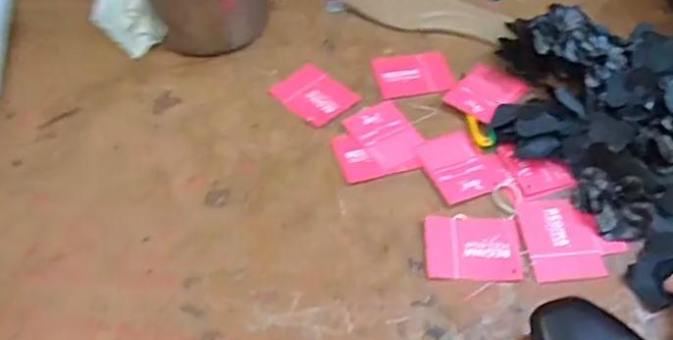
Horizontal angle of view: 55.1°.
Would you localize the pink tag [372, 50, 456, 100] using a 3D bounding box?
[{"bbox_3d":[0.077,-0.095,0.644,0.073,0.008,0.053,-9,51,-6],"label":"pink tag"}]

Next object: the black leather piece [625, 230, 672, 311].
[{"bbox_3d":[0.245,0.073,0.484,0.036,0.005,0.060,39,101,25],"label":"black leather piece"}]

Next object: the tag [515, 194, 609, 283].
[{"bbox_3d":[0.180,0.053,0.523,0.056,0.004,0.080,-3,51,-5],"label":"tag"}]

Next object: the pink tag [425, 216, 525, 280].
[{"bbox_3d":[0.109,0.062,0.517,0.074,0.004,0.055,0,55,2],"label":"pink tag"}]

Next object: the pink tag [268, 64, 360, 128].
[{"bbox_3d":[-0.023,-0.073,0.632,0.056,0.004,0.077,-38,55,-25],"label":"pink tag"}]

